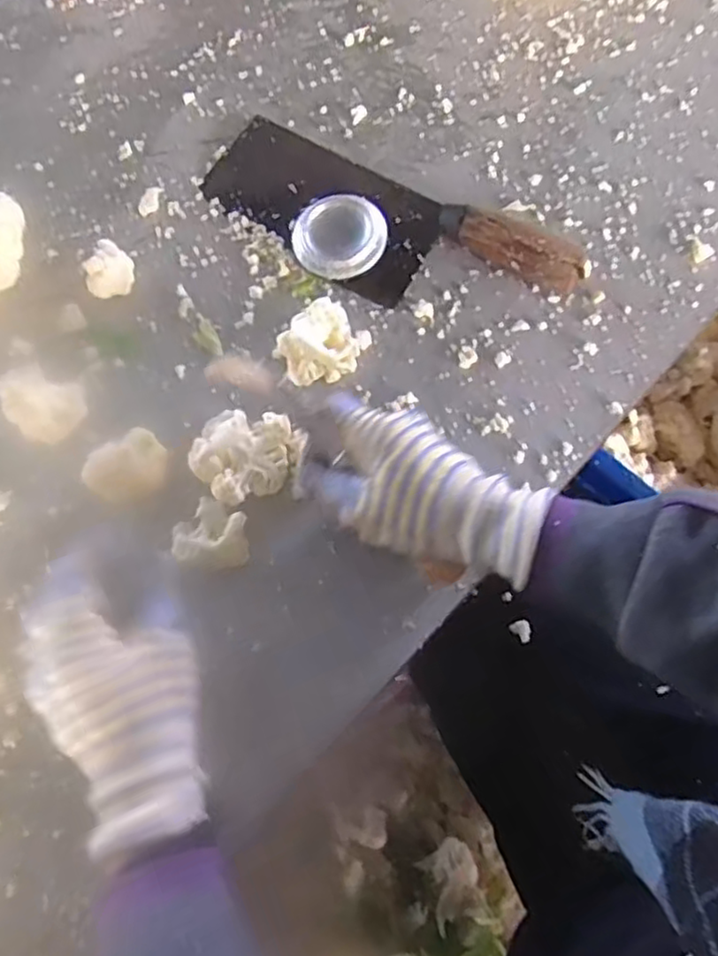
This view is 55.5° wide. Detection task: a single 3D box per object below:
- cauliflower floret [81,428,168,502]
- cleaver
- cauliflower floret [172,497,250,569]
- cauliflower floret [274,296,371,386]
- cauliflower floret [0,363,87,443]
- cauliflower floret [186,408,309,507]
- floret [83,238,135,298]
[{"bbox_3d":[-0.136,-0.004,0.409,0.046,0.025,0.036,-39,77,-10],"label":"cauliflower floret"},{"bbox_3d":[0.018,-0.175,0.460,0.269,0.032,0.104,23,75,7],"label":"cleaver"},{"bbox_3d":[-0.084,0.033,0.396,0.043,0.022,0.037,8,73,3],"label":"cauliflower floret"},{"bbox_3d":[-0.021,-0.086,0.431,0.056,0.037,0.039,-22,74,-6],"label":"cauliflower floret"},{"bbox_3d":[-0.195,-0.045,0.420,0.045,0.031,0.038,29,75,9],"label":"cauliflower floret"},{"bbox_3d":[-0.065,-0.015,0.411,0.063,0.027,0.051,-41,77,-11],"label":"cauliflower floret"},{"bbox_3d":[-0.165,-0.140,0.458,0.026,0.027,0.040,8,73,3],"label":"floret"}]

